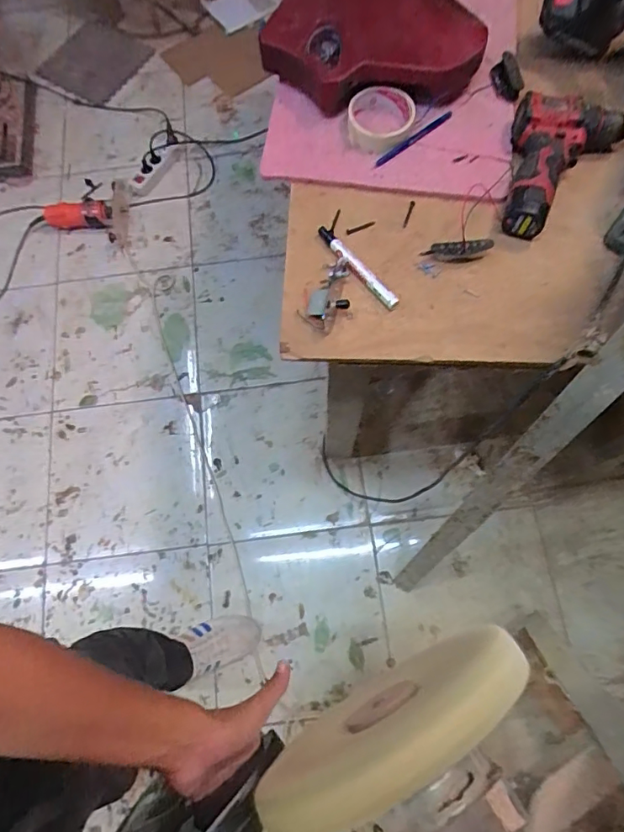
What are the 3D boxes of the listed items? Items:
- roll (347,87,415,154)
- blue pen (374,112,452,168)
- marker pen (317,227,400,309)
[{"bbox_3d":[0.094,-0.401,0.690,0.089,0.029,0.090,0,72,2],"label":"roll"},{"bbox_3d":[0.139,-0.377,0.691,0.130,0.008,0.010,-36,73,-10],"label":"blue pen"},{"bbox_3d":[0.055,-0.188,0.639,0.018,0.015,0.144,-38,75,-9],"label":"marker pen"}]

